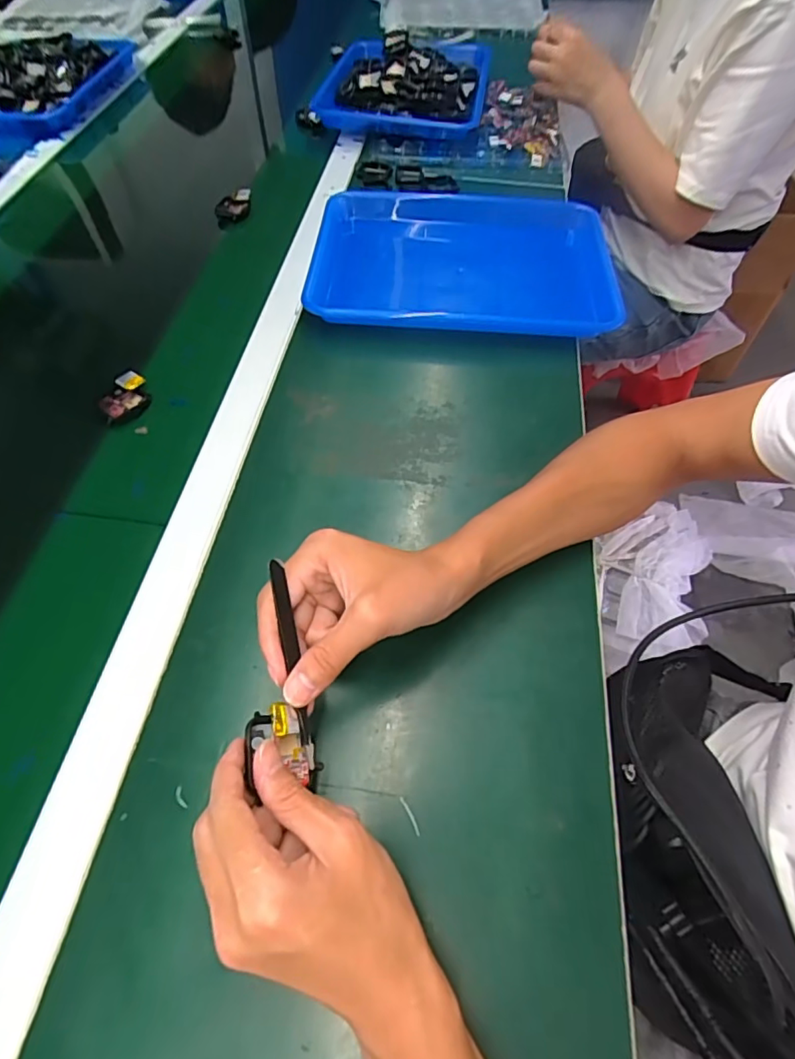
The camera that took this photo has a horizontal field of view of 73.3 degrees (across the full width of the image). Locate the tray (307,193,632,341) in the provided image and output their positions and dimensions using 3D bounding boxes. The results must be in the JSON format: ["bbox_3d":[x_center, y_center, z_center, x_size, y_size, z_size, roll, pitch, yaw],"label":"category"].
[{"bbox_3d":[0.072,-0.308,0.611,0.316,0.033,0.249,3,57,2],"label":"tray"}]

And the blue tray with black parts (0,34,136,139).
[{"bbox_3d":[-0.603,-0.749,0.879,0.237,0.056,0.342,8,57,5],"label":"blue tray with black parts"}]

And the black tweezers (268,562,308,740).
[{"bbox_3d":[-0.062,0.070,0.310,0.008,0.008,0.104,-11,82,-7],"label":"black tweezers"}]

